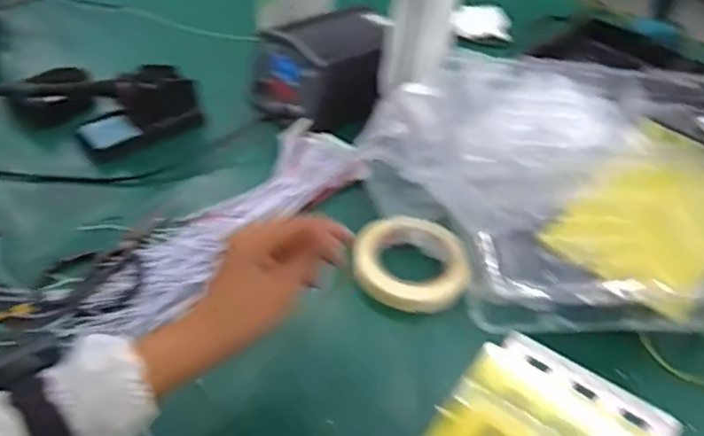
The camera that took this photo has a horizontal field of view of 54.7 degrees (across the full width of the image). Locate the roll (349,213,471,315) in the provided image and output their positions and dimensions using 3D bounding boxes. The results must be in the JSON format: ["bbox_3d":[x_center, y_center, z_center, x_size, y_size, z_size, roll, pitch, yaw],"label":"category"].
[{"bbox_3d":[0.060,0.045,0.720,0.117,0.027,0.117,3,43,-3],"label":"roll"}]

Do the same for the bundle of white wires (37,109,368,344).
[{"bbox_3d":[-0.138,0.010,0.727,0.104,0.026,0.378,31,49,24],"label":"bundle of white wires"}]

